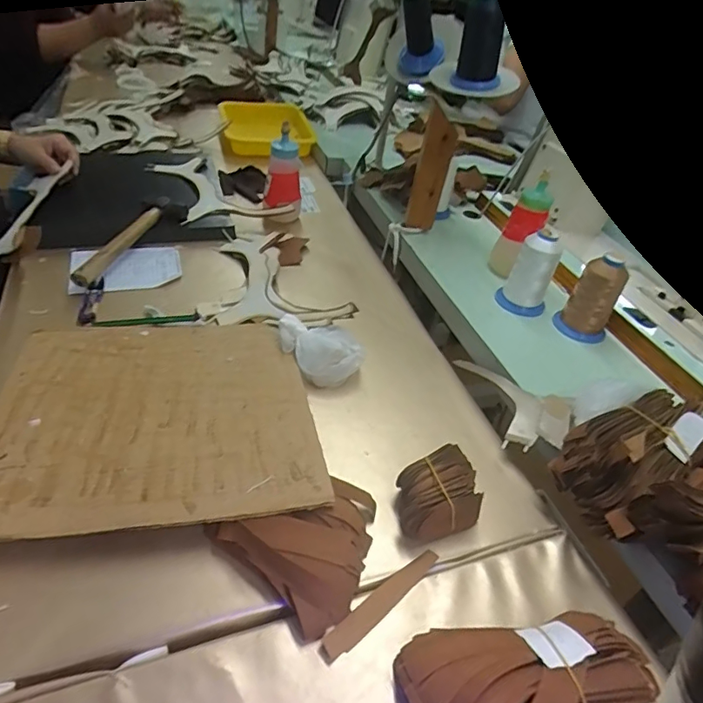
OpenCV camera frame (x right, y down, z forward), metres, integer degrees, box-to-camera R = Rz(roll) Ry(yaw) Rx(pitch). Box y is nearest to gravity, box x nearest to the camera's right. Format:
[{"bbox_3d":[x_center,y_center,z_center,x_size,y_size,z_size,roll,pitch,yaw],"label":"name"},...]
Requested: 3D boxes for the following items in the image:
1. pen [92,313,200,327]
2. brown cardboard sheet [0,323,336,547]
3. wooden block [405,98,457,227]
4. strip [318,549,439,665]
[{"bbox_3d":[-0.245,-0.035,0.611,0.118,0.012,0.012,-6,43,-18],"label":"pen"},{"bbox_3d":[-0.192,0.054,0.489,0.296,0.009,0.265,-2,42,-15],"label":"brown cardboard sheet"},{"bbox_3d":[0.122,-0.272,0.766,0.046,0.181,0.017,4,36,-10],"label":"wooden block"},{"bbox_3d":[0.025,0.197,0.400,0.121,0.004,0.019,-28,46,-35],"label":"strip"}]

